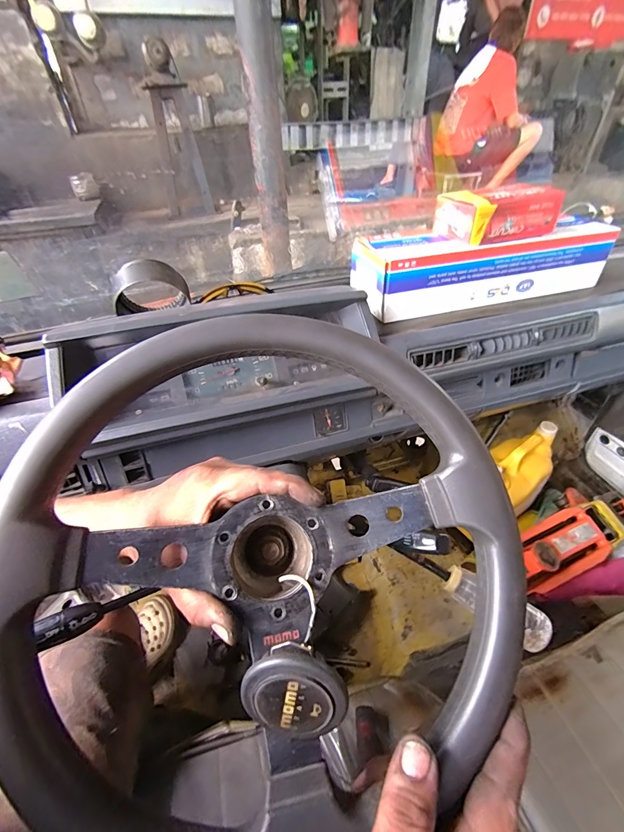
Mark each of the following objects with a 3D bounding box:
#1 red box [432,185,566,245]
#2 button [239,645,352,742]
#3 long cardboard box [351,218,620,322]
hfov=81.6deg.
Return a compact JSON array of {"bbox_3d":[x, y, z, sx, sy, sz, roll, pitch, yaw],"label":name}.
[{"bbox_3d":[0.273,-0.301,0.535,0.149,0.056,0.096,-11,40,-10],"label":"red box"},{"bbox_3d":[-0.009,0.152,0.206,0.056,0.057,0.020,-1,14,5],"label":"button"},{"bbox_3d":[0.270,-0.248,0.584,0.405,0.086,0.119,-12,40,-11],"label":"long cardboard box"}]

